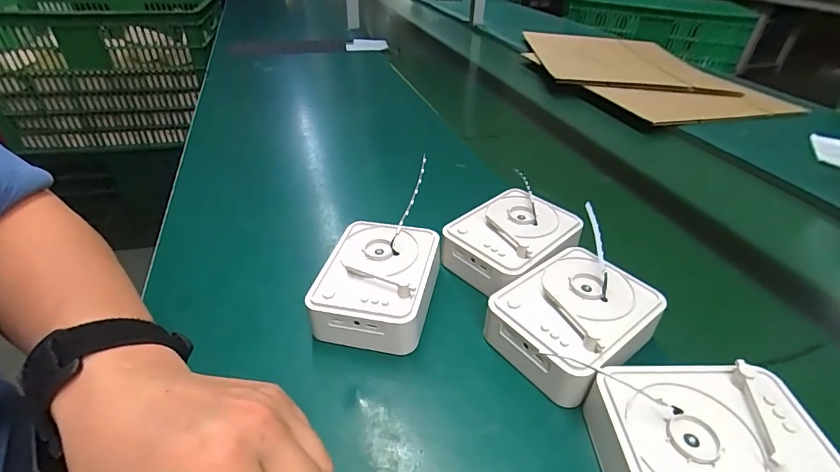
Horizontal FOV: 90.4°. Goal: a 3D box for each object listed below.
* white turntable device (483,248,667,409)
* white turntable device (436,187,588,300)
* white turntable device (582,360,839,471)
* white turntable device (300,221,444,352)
[{"bbox_3d":[0.130,0.072,0.353,0.122,0.054,0.096,-23,43,-30],"label":"white turntable device"},{"bbox_3d":[0.097,0.005,0.436,0.126,0.050,0.100,-24,44,-31],"label":"white turntable device"},{"bbox_3d":[0.179,0.137,0.267,0.133,0.051,0.101,3,36,1],"label":"white turntable device"},{"bbox_3d":[-0.037,0.042,0.393,0.101,0.054,0.125,8,37,8],"label":"white turntable device"}]

